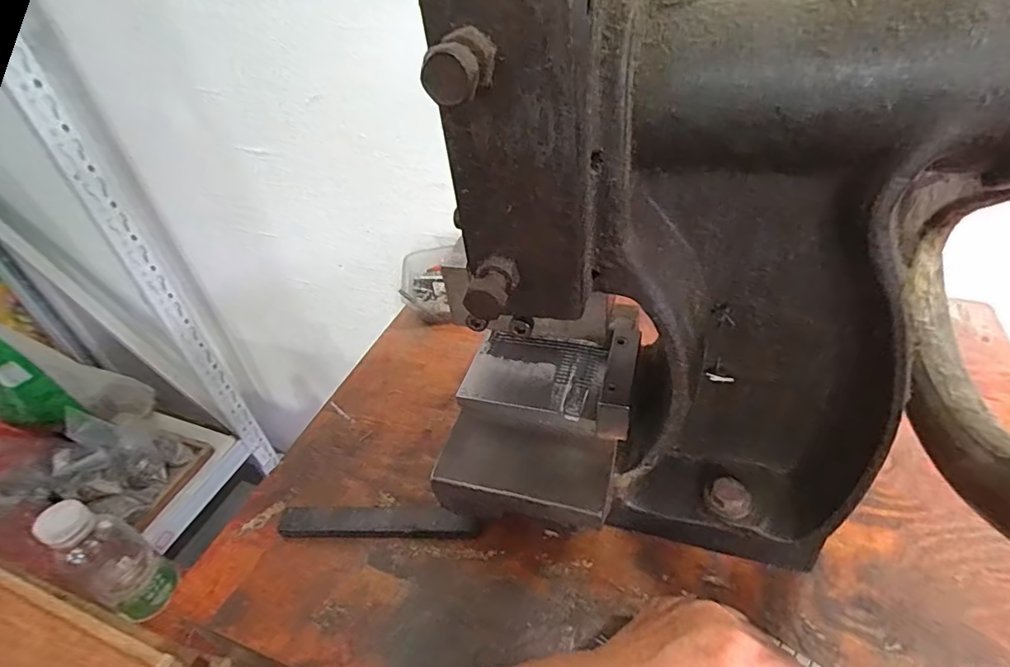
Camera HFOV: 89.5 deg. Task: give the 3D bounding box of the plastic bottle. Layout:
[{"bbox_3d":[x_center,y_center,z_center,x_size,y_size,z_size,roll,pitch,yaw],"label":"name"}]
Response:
[{"bbox_3d":[-0.414,0.230,0.528,0.064,0.159,0.067,15,45,24],"label":"plastic bottle"}]

